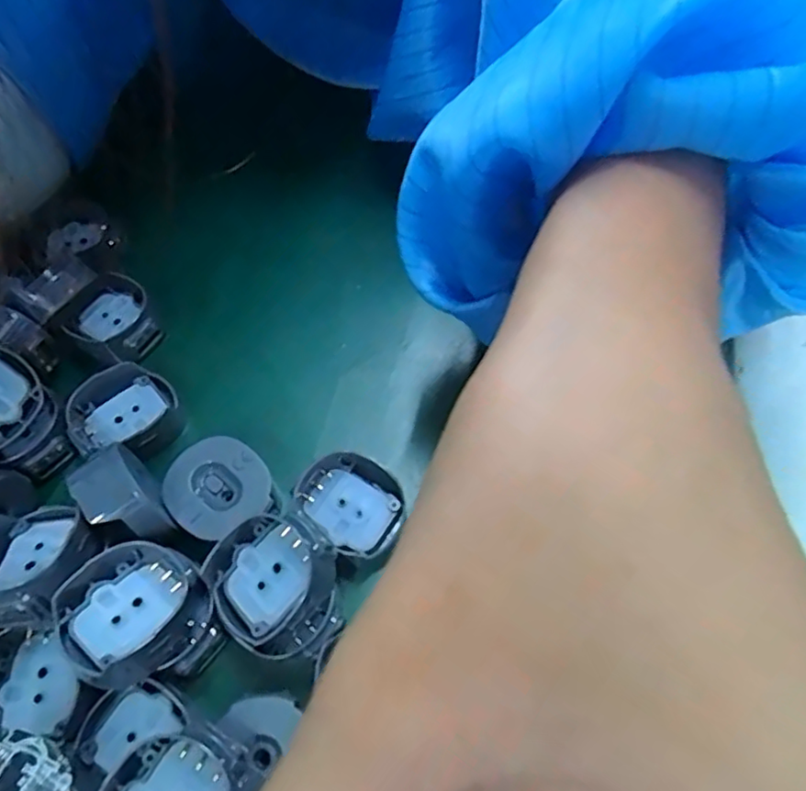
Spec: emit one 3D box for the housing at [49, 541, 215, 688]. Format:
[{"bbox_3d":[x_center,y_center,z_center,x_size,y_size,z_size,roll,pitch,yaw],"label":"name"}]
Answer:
[{"bbox_3d":[-0.060,0.049,0.135,0.028,0.014,0.028,38,52,23],"label":"housing"}]

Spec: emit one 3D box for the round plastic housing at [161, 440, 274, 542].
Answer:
[{"bbox_3d":[-0.047,0.024,0.153,0.024,0.005,0.025,-1,61,1],"label":"round plastic housing"}]

